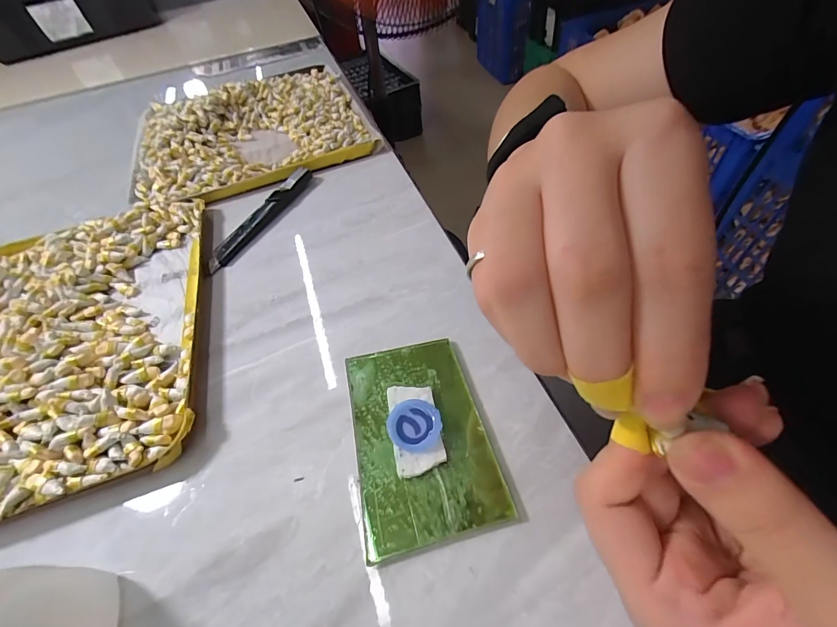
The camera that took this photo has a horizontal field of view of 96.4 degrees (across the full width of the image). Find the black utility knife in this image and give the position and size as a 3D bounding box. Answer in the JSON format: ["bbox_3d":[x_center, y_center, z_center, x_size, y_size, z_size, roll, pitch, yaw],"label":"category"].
[{"bbox_3d":[-0.131,-0.084,0.318,0.019,0.011,0.127,19,57,20],"label":"black utility knife"}]

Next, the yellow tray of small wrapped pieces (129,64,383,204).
[{"bbox_3d":[-0.186,-0.204,0.400,0.232,0.029,0.211,-22,53,-10],"label":"yellow tray of small wrapped pieces"}]

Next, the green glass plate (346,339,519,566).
[{"bbox_3d":[-0.001,0.060,0.195,0.066,0.010,0.102,-14,52,-4],"label":"green glass plate"}]

